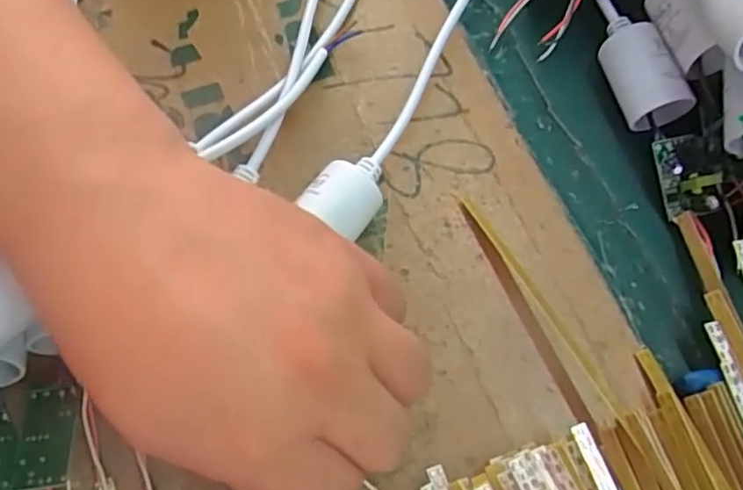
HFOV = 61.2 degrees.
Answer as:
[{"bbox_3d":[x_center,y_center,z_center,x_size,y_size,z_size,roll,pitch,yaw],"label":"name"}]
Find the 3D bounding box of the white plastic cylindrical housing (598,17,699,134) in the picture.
[{"bbox_3d":[0.124,-0.082,0.294,0.027,0.026,0.052,-13,69,-7],"label":"white plastic cylindrical housing"}]

